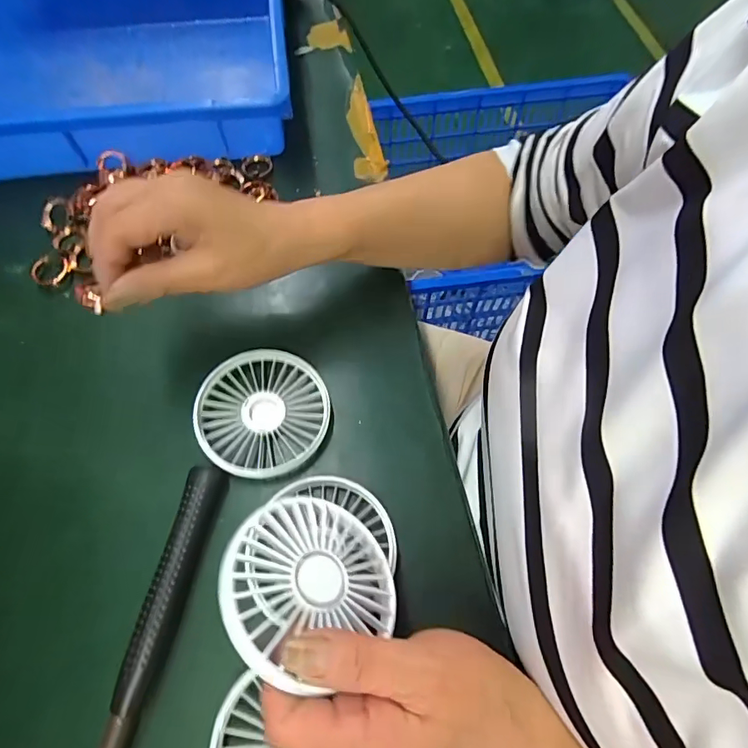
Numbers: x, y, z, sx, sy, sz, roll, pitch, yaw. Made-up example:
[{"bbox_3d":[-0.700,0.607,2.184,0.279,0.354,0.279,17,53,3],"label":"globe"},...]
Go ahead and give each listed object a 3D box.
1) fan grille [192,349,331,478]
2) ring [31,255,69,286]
[{"bbox_3d":[-0.077,0.027,0.328,0.086,0.017,0.088,0,66,0],"label":"fan grille"},{"bbox_3d":[-0.258,-0.083,0.377,0.023,0.004,0.027,25,78,-12],"label":"ring"}]

